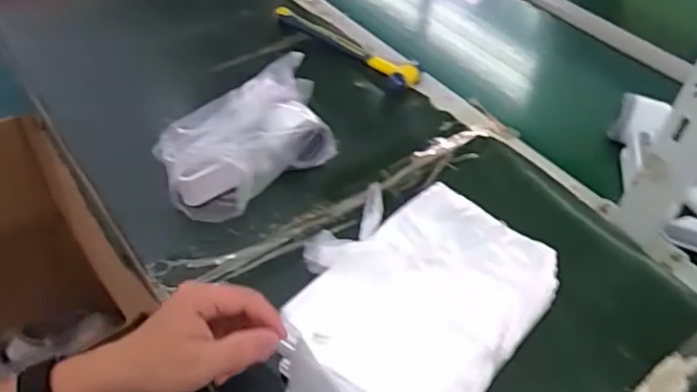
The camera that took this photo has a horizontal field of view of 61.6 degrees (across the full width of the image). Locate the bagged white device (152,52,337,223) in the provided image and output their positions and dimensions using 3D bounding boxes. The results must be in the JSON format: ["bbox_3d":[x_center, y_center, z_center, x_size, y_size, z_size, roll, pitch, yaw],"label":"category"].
[{"bbox_3d":[-0.107,-0.059,0.621,0.189,0.086,0.105,-33,56,-30],"label":"bagged white device"}]

